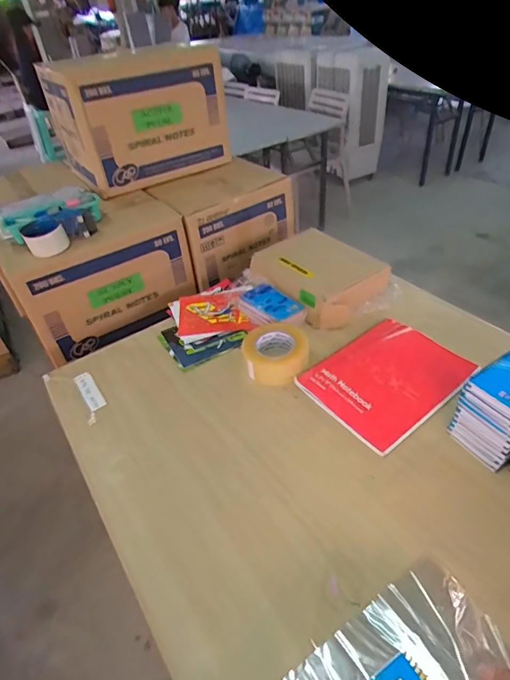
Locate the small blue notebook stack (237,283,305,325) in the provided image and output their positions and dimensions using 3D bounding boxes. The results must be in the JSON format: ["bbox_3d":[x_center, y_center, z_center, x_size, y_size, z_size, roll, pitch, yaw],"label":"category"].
[{"bbox_3d":[0.036,-0.076,0.944,0.102,0.028,0.141,-29,45,-24],"label":"small blue notebook stack"}]

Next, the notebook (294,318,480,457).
[{"bbox_3d":[0.241,0.066,0.776,0.265,0.014,0.215,-31,47,-24],"label":"notebook"}]

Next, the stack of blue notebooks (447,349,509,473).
[{"bbox_3d":[0.392,0.098,0.636,0.143,0.118,0.098,-28,45,-24],"label":"stack of blue notebooks"}]

